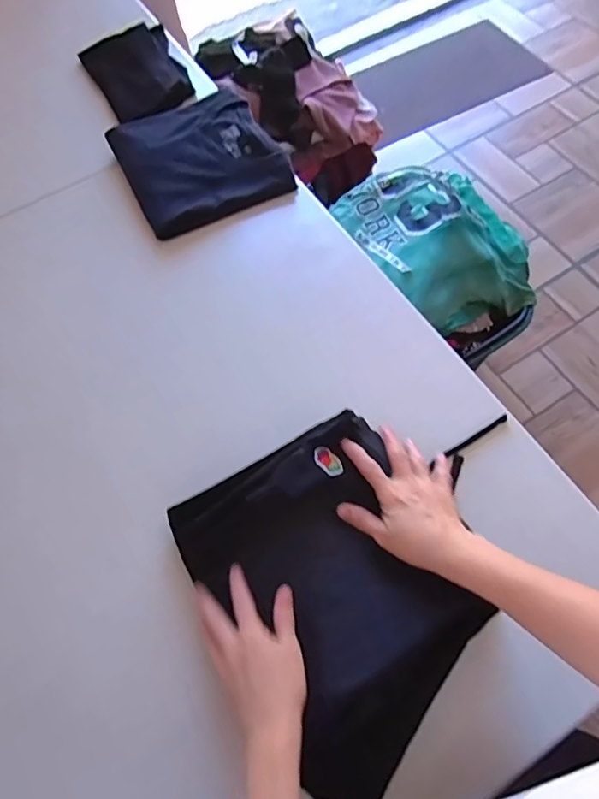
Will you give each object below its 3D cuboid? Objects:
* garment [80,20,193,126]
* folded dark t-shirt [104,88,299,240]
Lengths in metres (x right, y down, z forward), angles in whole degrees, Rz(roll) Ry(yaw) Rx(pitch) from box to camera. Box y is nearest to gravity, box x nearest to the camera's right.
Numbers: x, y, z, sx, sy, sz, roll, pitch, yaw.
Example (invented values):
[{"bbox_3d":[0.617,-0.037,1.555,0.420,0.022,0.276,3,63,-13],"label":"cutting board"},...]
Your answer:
[{"bbox_3d":[-0.271,-0.561,0.860,0.152,0.030,0.202,-29,69,-9],"label":"garment"},{"bbox_3d":[-0.151,-0.364,0.758,0.217,0.042,0.217,-25,68,-7],"label":"folded dark t-shirt"}]

